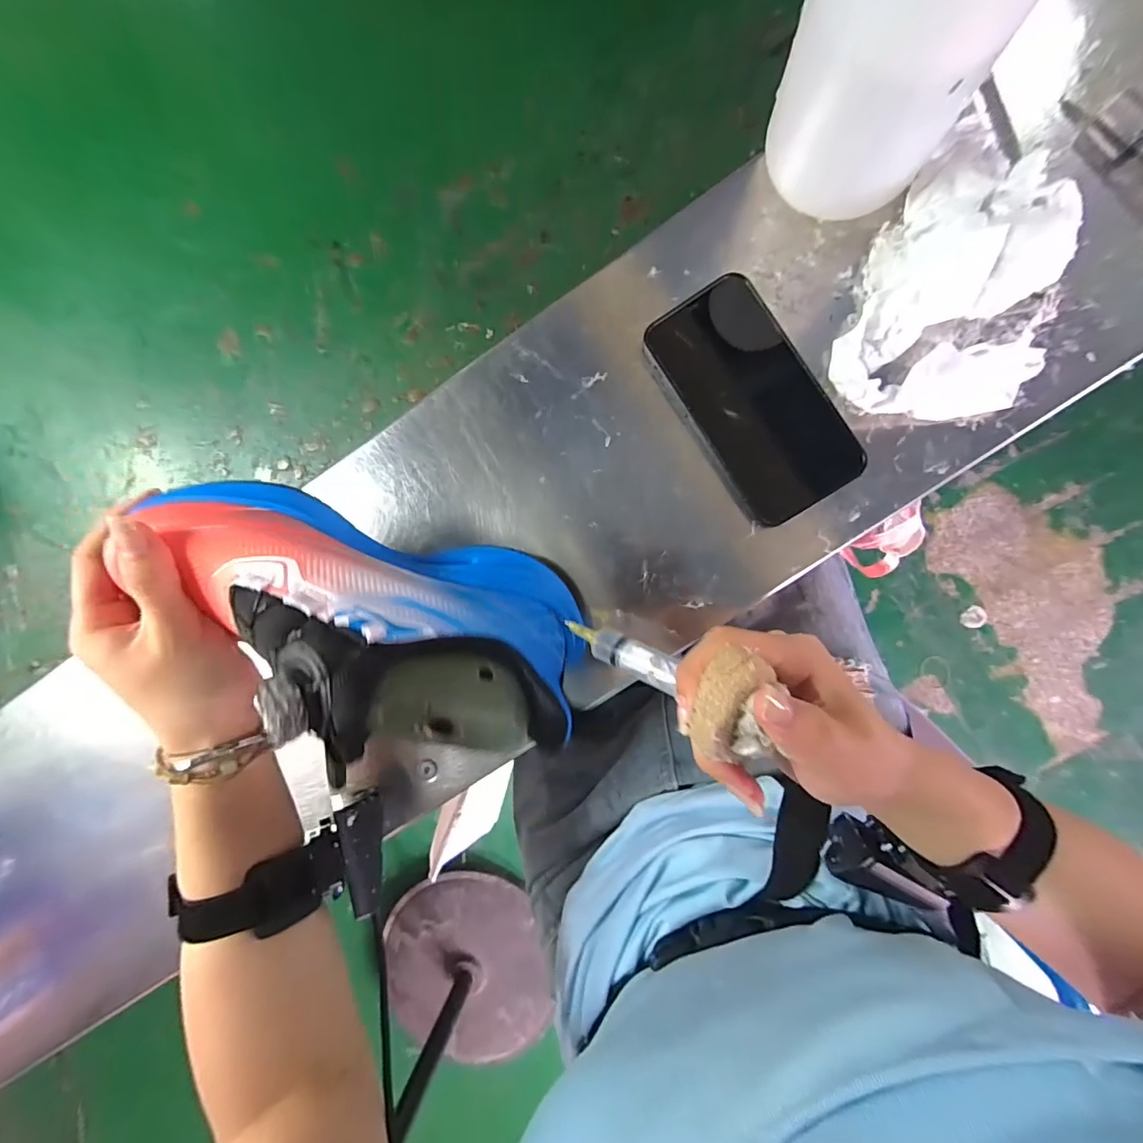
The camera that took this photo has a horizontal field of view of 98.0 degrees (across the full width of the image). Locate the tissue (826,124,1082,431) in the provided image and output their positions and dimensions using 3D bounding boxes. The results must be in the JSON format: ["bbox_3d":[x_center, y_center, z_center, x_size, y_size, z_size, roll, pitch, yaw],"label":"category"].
[{"bbox_3d":[0.219,-0.165,0.278,0.112,0.042,0.150,9,90,7],"label":"tissue"}]

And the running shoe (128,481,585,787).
[{"bbox_3d":[-0.111,0.039,0.260,0.214,0.121,0.098,11,133,-9],"label":"running shoe"}]

